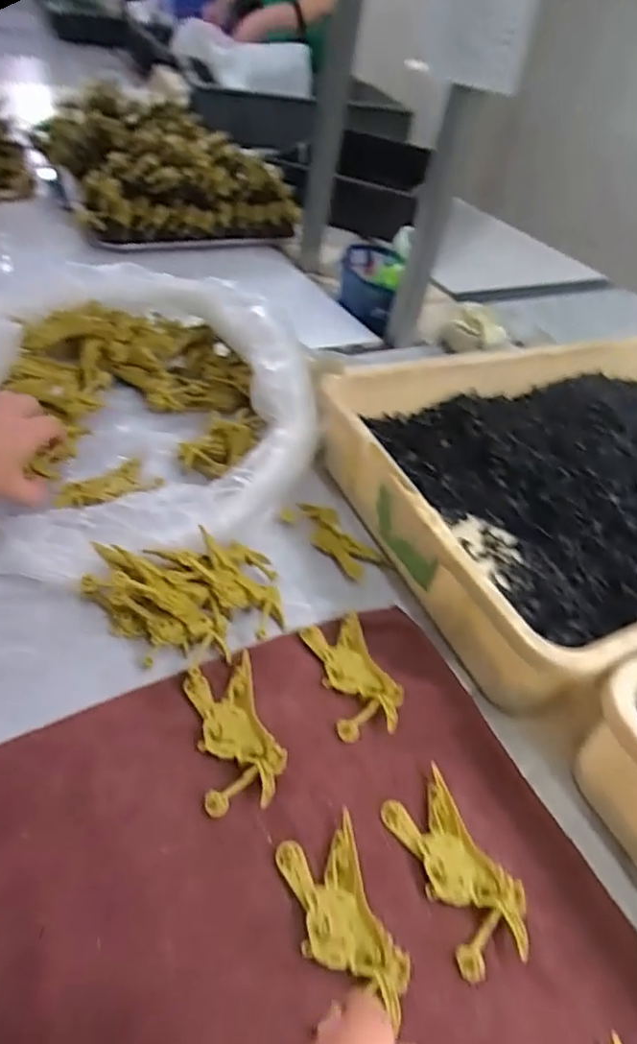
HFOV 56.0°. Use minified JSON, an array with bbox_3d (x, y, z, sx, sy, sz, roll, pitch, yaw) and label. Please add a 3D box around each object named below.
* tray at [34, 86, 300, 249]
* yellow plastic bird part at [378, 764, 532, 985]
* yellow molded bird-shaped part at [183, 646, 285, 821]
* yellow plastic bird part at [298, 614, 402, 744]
[{"bbox_3d":[-0.300,-0.671,1.115,0.369,0.125,0.491,-14,48,-24],"label":"tray"},{"bbox_3d":[0.084,0.209,0.362,0.052,0.007,0.101,-13,48,-24],"label":"yellow plastic bird part"},{"bbox_3d":[-0.058,0.141,0.406,0.052,0.011,0.104,-7,46,-19],"label":"yellow molded bird-shaped part"},{"bbox_3d":[0.025,0.113,0.452,0.051,0.013,0.101,-8,46,-20],"label":"yellow plastic bird part"}]

